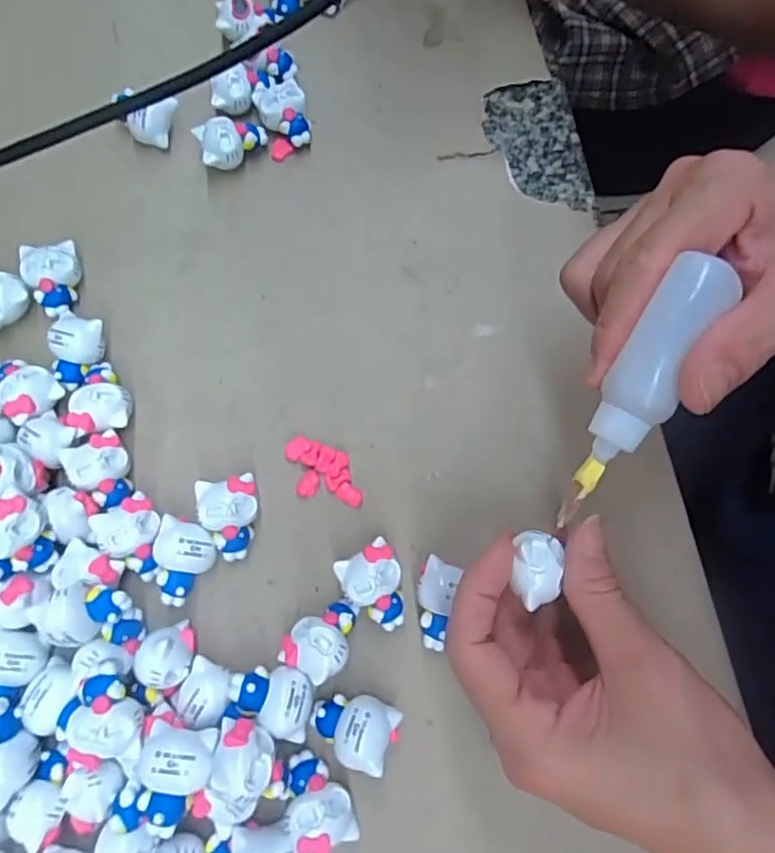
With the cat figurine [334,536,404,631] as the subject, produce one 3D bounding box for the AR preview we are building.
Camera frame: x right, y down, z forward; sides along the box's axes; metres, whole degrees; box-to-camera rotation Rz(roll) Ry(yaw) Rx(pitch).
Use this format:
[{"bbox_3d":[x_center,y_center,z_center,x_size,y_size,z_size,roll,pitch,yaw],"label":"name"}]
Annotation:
[{"bbox_3d":[-0.004,0.068,0.257,0.024,0.017,0.034,-29,77,-8],"label":"cat figurine"}]

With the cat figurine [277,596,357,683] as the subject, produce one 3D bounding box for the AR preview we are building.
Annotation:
[{"bbox_3d":[-0.027,0.087,0.251,0.025,0.021,0.032,28,76,7],"label":"cat figurine"}]

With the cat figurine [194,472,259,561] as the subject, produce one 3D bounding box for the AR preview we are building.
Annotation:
[{"bbox_3d":[-0.068,0.040,0.264,0.024,0.021,0.034,-8,75,-3],"label":"cat figurine"}]

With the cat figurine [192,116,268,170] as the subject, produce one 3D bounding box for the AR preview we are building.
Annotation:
[{"bbox_3d":[-0.081,-0.146,0.315,0.035,0.018,0.027,-11,75,-4],"label":"cat figurine"}]

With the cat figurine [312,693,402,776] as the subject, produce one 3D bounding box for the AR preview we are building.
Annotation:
[{"bbox_3d":[-0.014,0.120,0.241,0.034,0.019,0.024,16,75,4],"label":"cat figurine"}]

